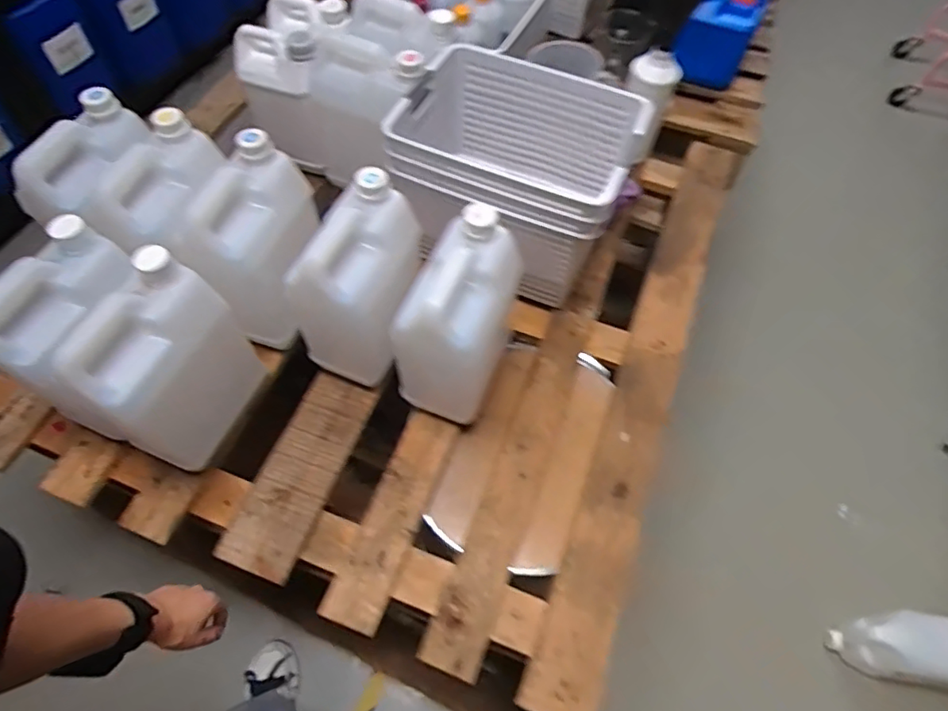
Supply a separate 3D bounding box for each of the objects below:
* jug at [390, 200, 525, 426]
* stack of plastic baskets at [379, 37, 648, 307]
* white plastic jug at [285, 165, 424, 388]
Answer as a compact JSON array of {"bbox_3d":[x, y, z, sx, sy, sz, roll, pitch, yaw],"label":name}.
[{"bbox_3d":[-0.018,-0.043,0.827,0.107,0.289,0.185,21,61,10],"label":"jug"},{"bbox_3d":[0.064,-0.302,0.960,0.354,0.221,0.277,22,61,10],"label":"stack of plastic baskets"},{"bbox_3d":[-0.164,-0.092,0.839,0.111,0.271,0.214,29,63,14],"label":"white plastic jug"}]

